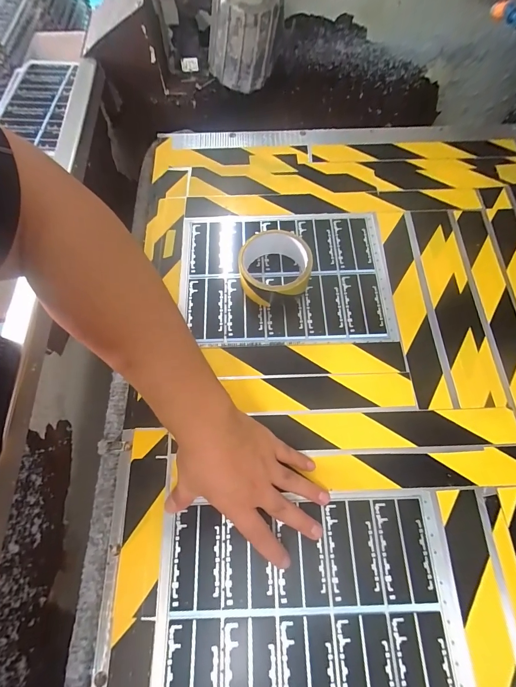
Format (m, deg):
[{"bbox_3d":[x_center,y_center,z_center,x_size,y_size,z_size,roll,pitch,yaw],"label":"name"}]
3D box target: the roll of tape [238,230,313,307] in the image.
[{"bbox_3d":[0.021,-0.095,0.425,0.088,0.042,0.087,0,68,0],"label":"roll of tape"}]

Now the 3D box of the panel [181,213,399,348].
[{"bbox_3d":[0.035,-0.093,0.446,0.268,0.009,0.197,-2,68,0],"label":"panel"}]

